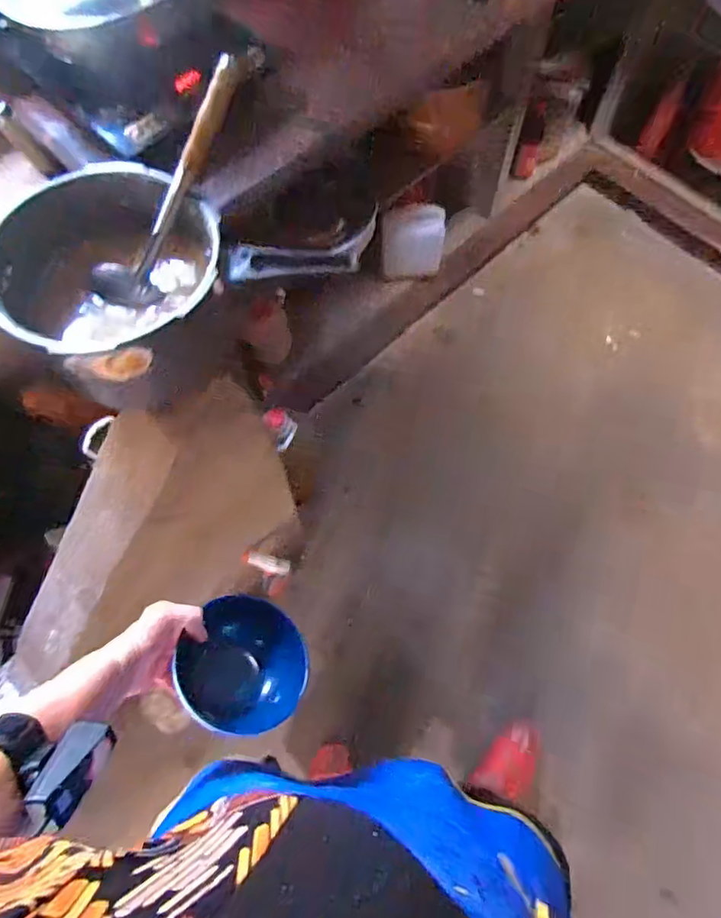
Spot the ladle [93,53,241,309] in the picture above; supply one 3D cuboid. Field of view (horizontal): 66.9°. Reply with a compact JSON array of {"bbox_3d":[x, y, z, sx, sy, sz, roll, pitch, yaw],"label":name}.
[{"bbox_3d":[-0.222,-0.312,0.637,0.081,0.041,0.300,40,108,15],"label":"ladle"}]

